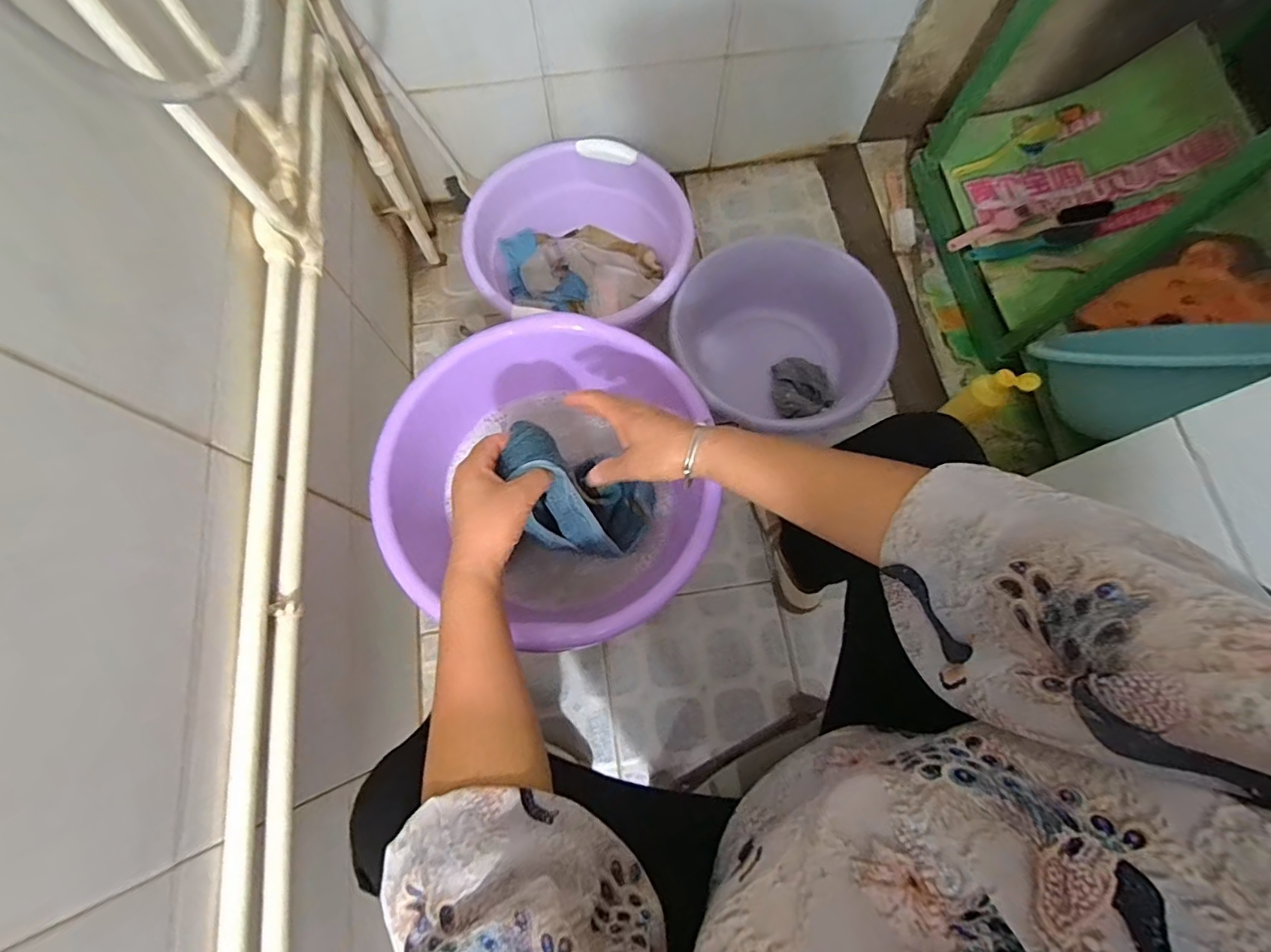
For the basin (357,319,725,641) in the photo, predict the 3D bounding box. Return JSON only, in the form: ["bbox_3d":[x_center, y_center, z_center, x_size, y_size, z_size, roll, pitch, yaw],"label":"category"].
[{"bbox_3d":[-0.088,0.010,0.631,0.351,0.131,0.355,0,73,0],"label":"basin"}]

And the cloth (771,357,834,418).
[{"bbox_3d":[0.300,-0.158,0.972,0.098,0.041,0.126,-10,73,-3],"label":"cloth"}]

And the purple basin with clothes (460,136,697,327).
[{"bbox_3d":[-0.096,-0.422,1.022,0.369,0.193,0.358,0,73,0],"label":"purple basin with clothes"}]

